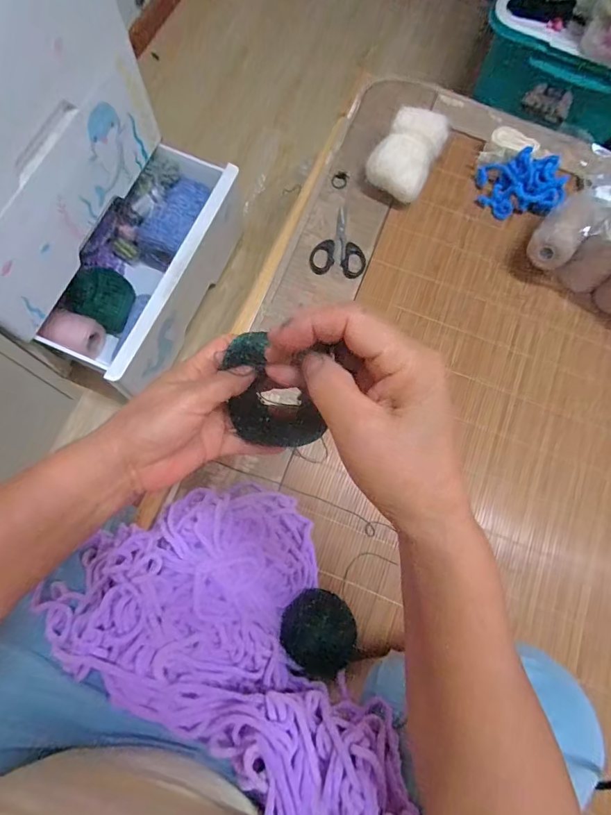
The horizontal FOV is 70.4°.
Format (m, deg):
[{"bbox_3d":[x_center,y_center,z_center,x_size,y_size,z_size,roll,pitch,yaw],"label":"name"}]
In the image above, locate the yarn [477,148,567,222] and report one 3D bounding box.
[{"bbox_3d":[0.316,-0.323,0.631,0.120,0.035,0.101,2,76,-1],"label":"yarn"}]

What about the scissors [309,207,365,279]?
[{"bbox_3d":[0.051,-0.237,0.619,0.075,0.005,0.108,11,76,1],"label":"scissors"}]

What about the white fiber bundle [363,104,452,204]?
[{"bbox_3d":[0.141,-0.354,0.617,0.082,0.072,0.115,26,74,4],"label":"white fiber bundle"}]

